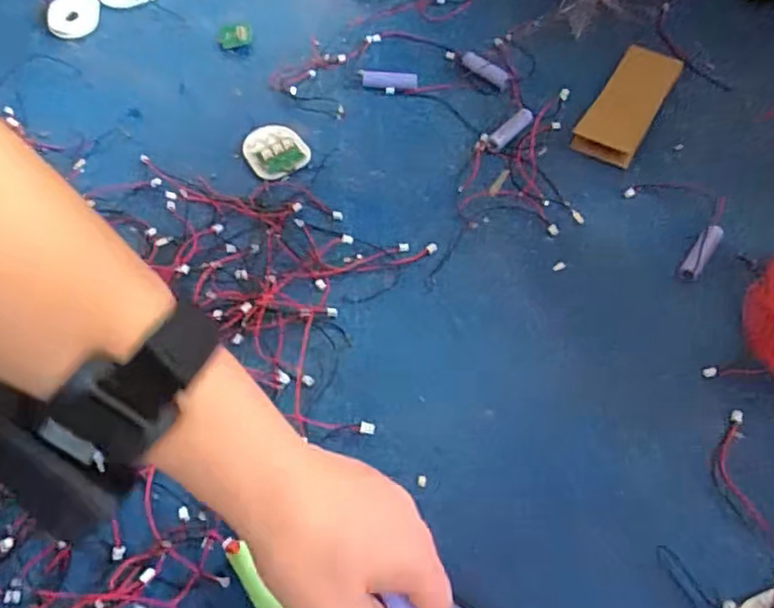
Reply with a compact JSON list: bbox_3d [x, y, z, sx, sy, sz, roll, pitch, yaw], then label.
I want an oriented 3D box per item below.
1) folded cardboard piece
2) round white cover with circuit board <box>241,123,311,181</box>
[{"bbox_3d":[0.211,-0.177,0.546,0.051,0.013,0.136,28,65,16],"label":"folded cardboard piece"},{"bbox_3d":[-0.096,-0.132,0.535,0.049,0.008,0.060,-30,64,-14],"label":"round white cover with circuit board"}]

